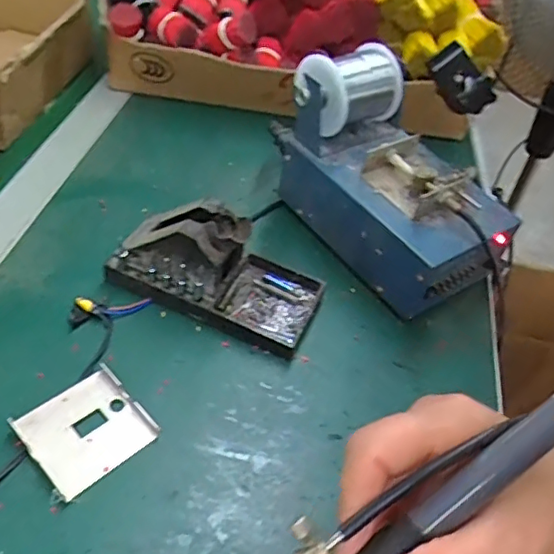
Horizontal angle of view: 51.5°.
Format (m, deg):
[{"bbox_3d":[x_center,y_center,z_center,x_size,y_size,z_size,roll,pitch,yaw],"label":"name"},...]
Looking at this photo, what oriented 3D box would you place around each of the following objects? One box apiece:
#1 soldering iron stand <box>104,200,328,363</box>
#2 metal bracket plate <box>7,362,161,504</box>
[{"bbox_3d":[-0.045,-0.013,0.443,0.157,0.071,0.077,21,47,9],"label":"soldering iron stand"},{"bbox_3d":[-0.122,0.096,0.367,0.064,0.012,0.069,39,52,25],"label":"metal bracket plate"}]

